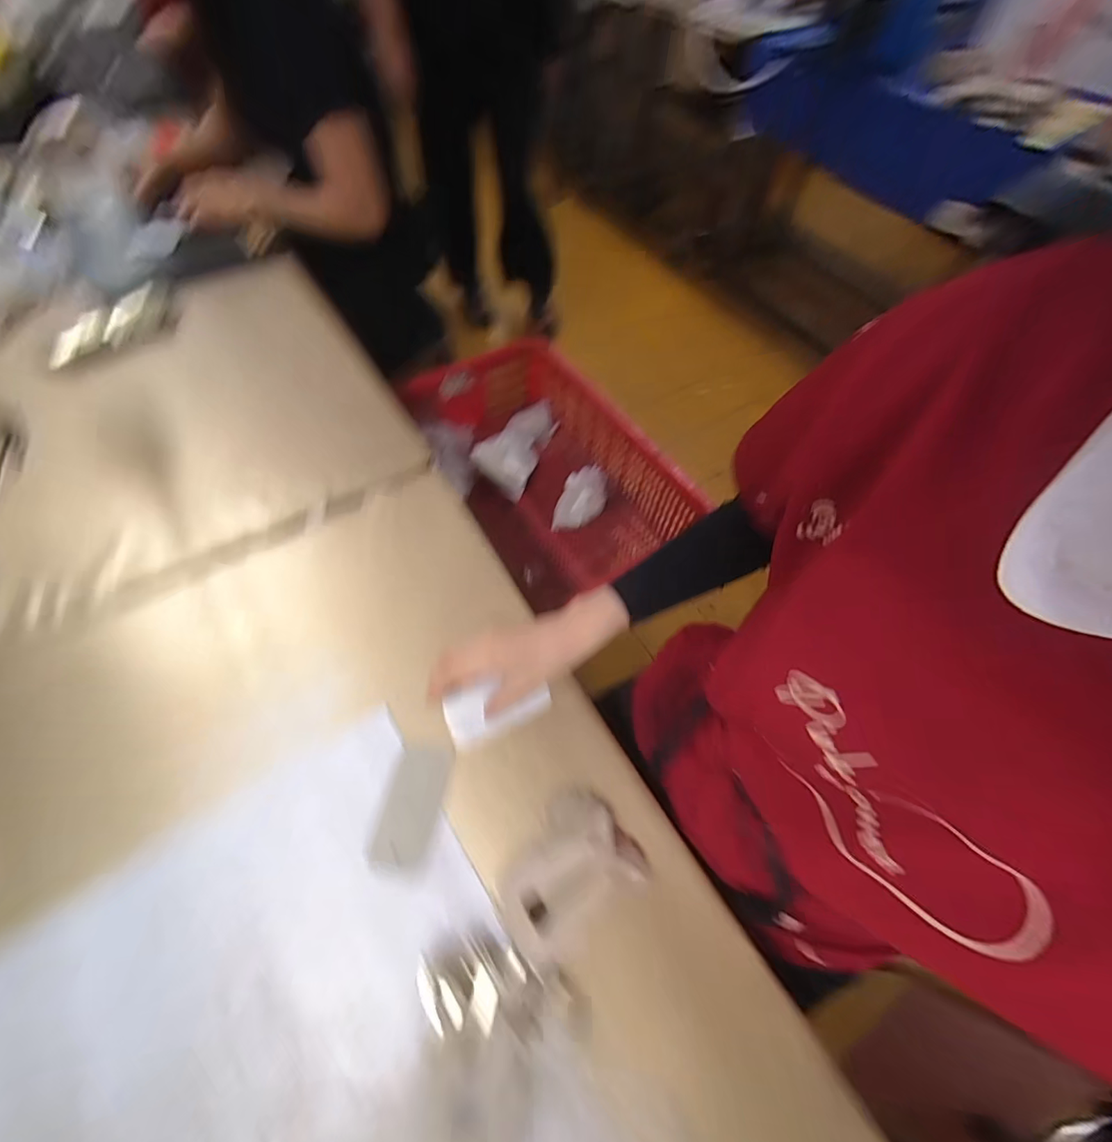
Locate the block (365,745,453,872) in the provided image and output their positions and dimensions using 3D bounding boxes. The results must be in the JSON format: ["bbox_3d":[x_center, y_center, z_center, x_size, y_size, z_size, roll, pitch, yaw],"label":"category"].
[{"bbox_3d":[-0.131,0.211,0.426,0.051,0.009,0.102,11,52,3],"label":"block"}]

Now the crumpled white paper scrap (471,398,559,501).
[{"bbox_3d":[-0.083,-0.300,1.078,0.120,0.044,0.259,23,62,10],"label":"crumpled white paper scrap"}]

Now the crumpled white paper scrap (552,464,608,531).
[{"bbox_3d":[0.054,-0.150,1.005,0.092,0.026,0.143,25,89,-3],"label":"crumpled white paper scrap"}]

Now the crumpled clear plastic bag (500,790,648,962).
[{"bbox_3d":[0.009,0.247,0.396,0.113,0.039,0.085,-29,65,-17],"label":"crumpled clear plastic bag"}]

